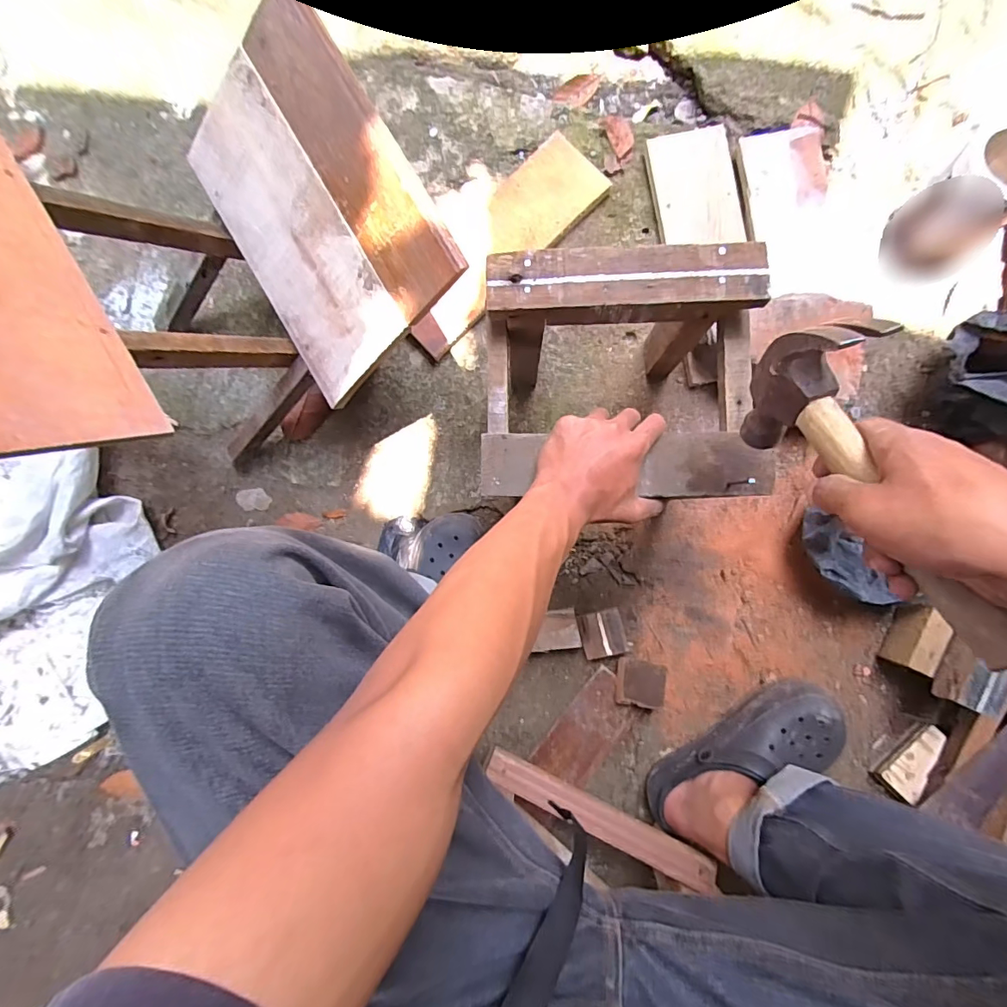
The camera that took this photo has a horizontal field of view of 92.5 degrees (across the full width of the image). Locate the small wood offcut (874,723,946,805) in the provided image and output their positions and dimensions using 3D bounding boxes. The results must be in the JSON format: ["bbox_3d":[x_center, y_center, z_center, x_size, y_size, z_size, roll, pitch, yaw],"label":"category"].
[{"bbox_3d":[0.542,0.339,0.641,0.042,0.033,0.100,33,91,3],"label":"small wood offcut"}]

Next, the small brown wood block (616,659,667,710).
[{"bbox_3d":[0.188,0.245,0.660,0.064,0.031,0.057,10,90,4],"label":"small brown wood block"}]

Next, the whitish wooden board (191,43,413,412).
[{"bbox_3d":[-0.234,-0.292,0.530,0.148,0.008,0.344,-33,86,30],"label":"whitish wooden board"}]

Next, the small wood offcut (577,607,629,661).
[{"bbox_3d":[0.140,0.184,0.682,0.058,0.023,0.062,-15,88,3],"label":"small wood offcut"}]

